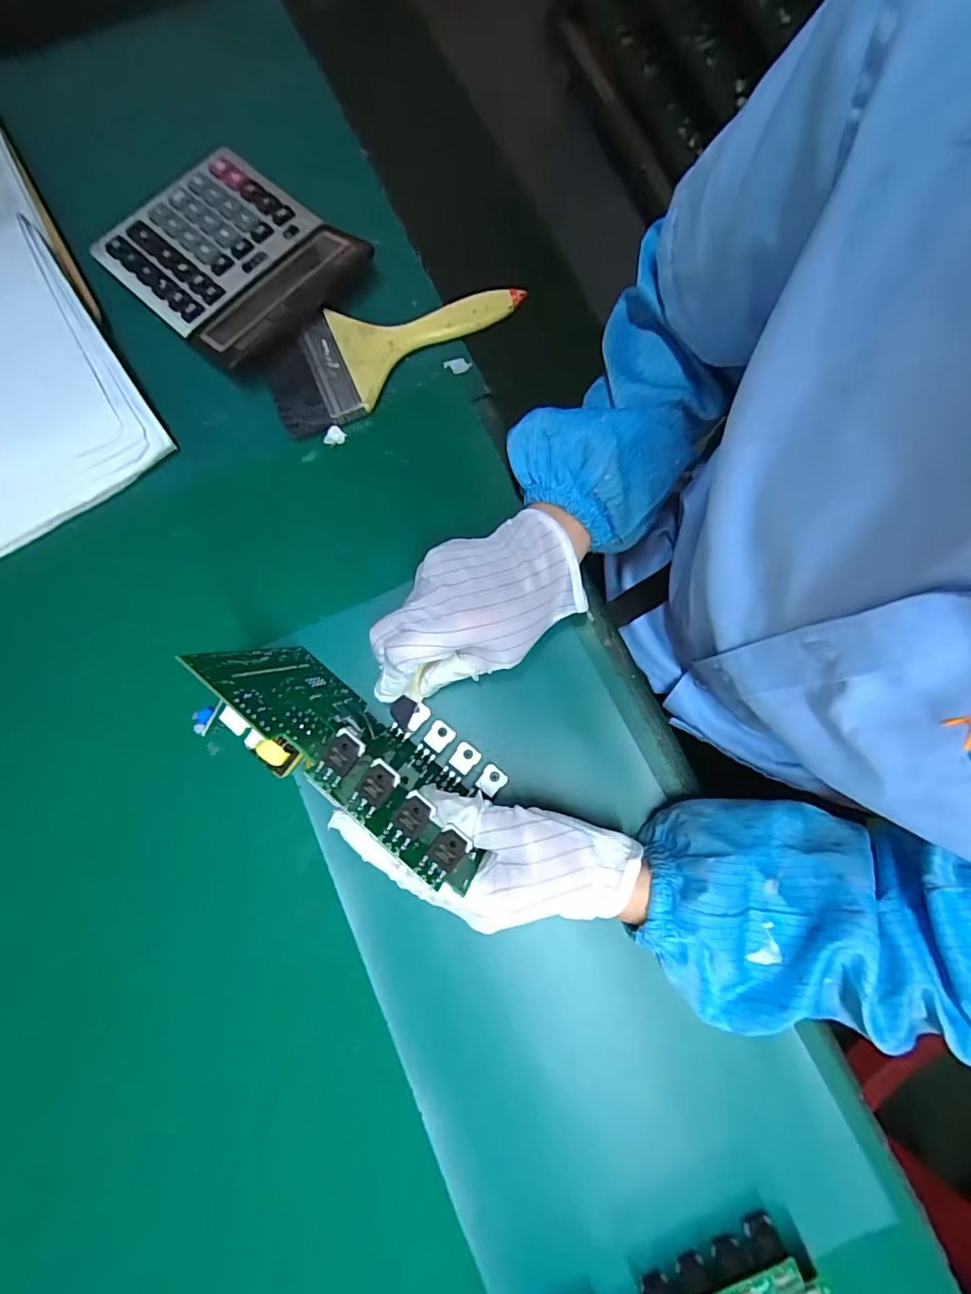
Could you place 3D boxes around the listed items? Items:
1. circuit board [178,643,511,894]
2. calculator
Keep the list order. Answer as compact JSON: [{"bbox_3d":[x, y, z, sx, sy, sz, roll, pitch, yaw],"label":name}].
[{"bbox_3d":[-0.066,0.057,0.310,0.182,0.134,0.045,40,98,4],"label":"circuit board"},{"bbox_3d":[-0.200,-0.307,0.409,0.182,0.023,0.140,41,82,7],"label":"calculator"}]

